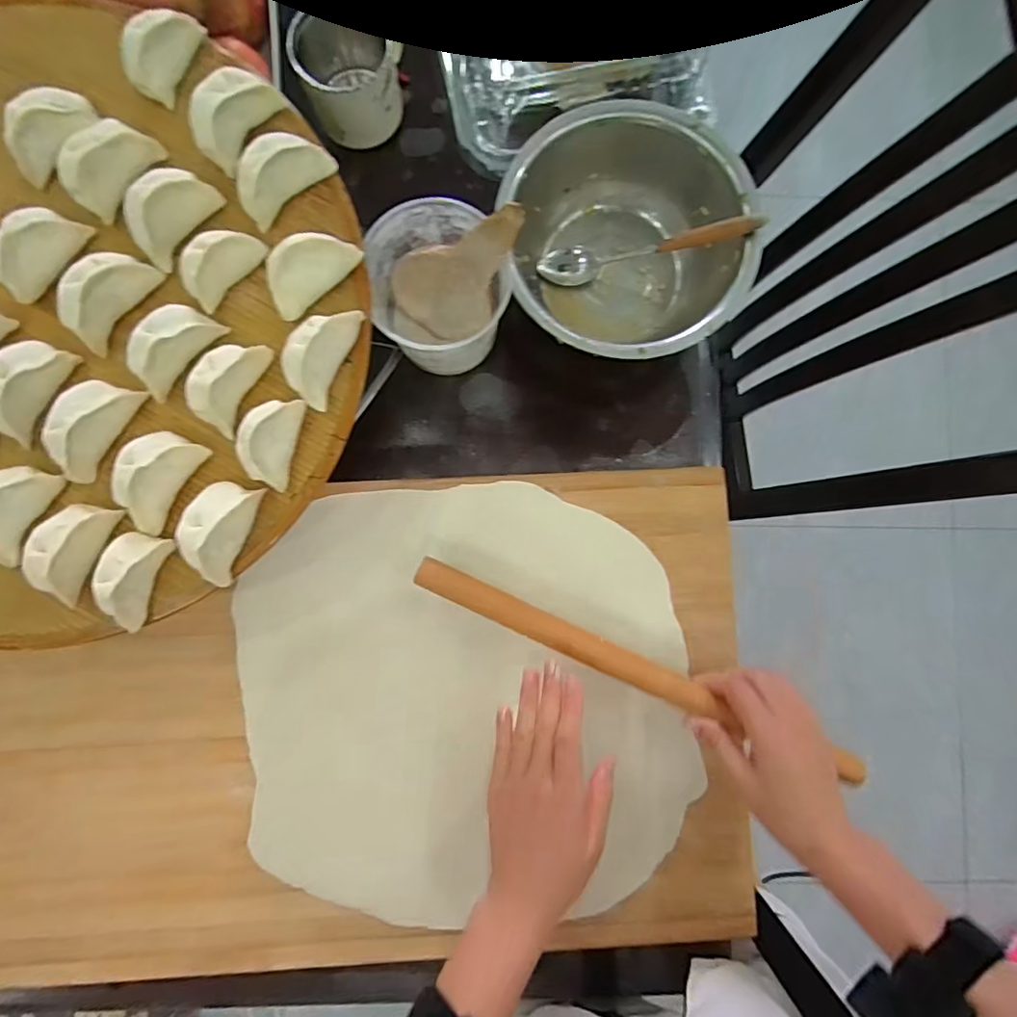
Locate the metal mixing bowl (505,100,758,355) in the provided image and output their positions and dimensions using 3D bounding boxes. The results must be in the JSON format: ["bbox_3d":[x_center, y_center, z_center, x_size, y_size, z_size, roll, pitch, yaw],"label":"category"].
[{"bbox_3d":[0.099,-0.224,0.479,0.191,0.089,0.204,0,87,-1],"label":"metal mixing bowl"}]

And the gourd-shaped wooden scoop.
[{"bbox_3d":[-0.038,-0.194,0.434,0.078,0.159,0.055,-9,87,-23],"label":"gourd-shaped wooden scoop"}]

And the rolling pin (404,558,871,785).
[{"bbox_3d":[0.106,0.130,0.428,0.386,0.020,0.023,25,87,-1],"label":"rolling pin"}]

